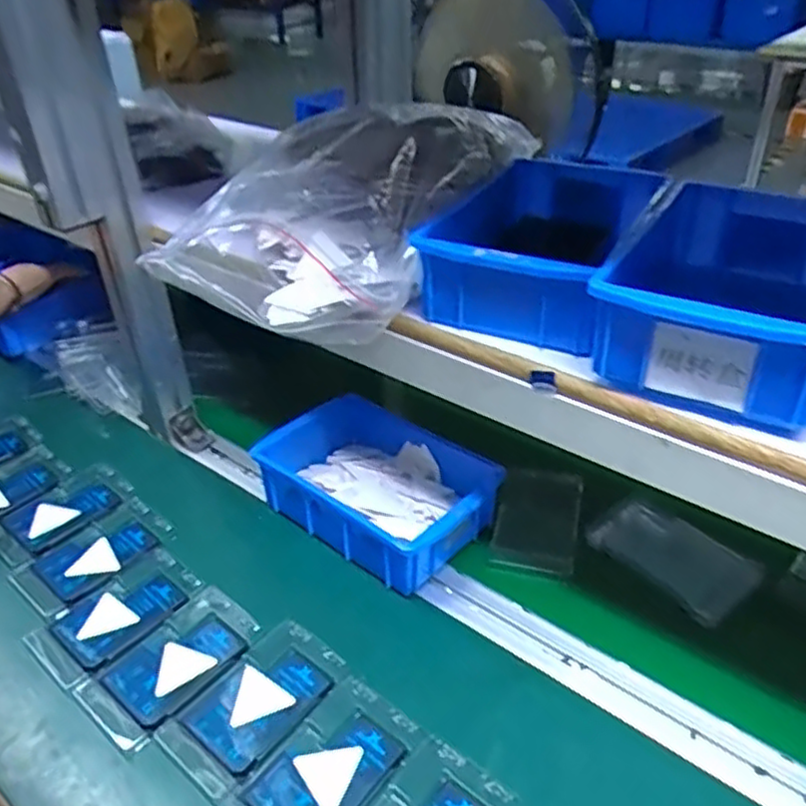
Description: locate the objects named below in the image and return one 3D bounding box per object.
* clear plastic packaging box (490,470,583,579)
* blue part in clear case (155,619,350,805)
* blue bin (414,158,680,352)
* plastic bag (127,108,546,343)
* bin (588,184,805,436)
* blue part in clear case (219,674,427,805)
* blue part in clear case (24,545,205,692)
[{"bbox_3d":[0.122,0.103,0.659,0.072,0.014,0.123,6,34,15],"label":"clear plastic packaging box"},{"bbox_3d":[-0.106,0.218,0.531,0.075,0.021,0.126,25,43,37],"label":"blue part in clear case"},{"bbox_3d":[0.105,-0.111,0.531,0.126,0.067,0.197,16,38,24],"label":"blue bin"},{"bbox_3d":[-0.018,-0.155,0.570,0.169,0.121,0.313,19,39,28],"label":"plastic bag"},{"bbox_3d":[0.207,-0.064,0.455,0.129,0.072,0.190,17,39,25],"label":"bin"},{"bbox_3d":[-0.053,0.246,0.485,0.076,0.014,0.126,24,42,36],"label":"blue part in clear case"},{"bbox_3d":[-0.234,0.175,0.599,0.125,0.022,0.077,-31,41,-35],"label":"blue part in clear case"}]

